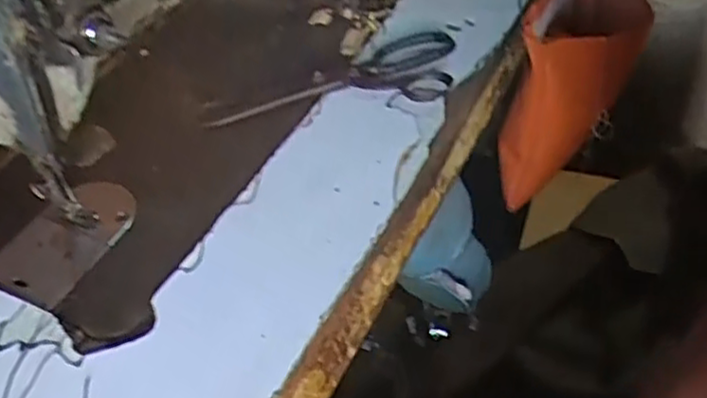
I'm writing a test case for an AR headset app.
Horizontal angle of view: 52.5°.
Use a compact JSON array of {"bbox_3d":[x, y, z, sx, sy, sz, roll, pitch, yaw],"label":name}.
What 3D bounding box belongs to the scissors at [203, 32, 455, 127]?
[{"bbox_3d":[-0.015,-0.089,0.512,0.177,0.022,0.063,-4,43,-1],"label":"scissors"}]

